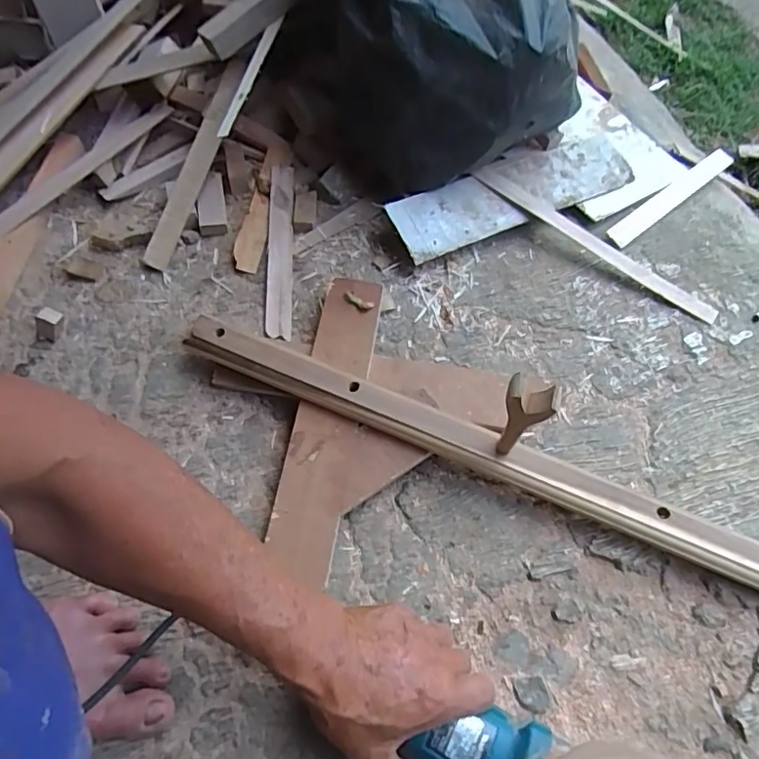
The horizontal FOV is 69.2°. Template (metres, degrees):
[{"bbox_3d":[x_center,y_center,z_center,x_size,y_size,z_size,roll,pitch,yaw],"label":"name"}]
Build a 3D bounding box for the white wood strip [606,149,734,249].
[{"bbox_3d":[0.390,-0.244,0.727,0.254,0.007,0.029,-37,66,-19],"label":"white wood strip"}]

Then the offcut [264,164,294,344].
[{"bbox_3d":[-0.119,-0.157,0.655,0.029,0.009,0.247,0,67,-6],"label":"offcut"}]

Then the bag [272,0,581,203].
[{"bbox_3d":[0.057,-0.411,0.623,0.287,0.265,0.287,-23,62,-13],"label":"bag"}]

